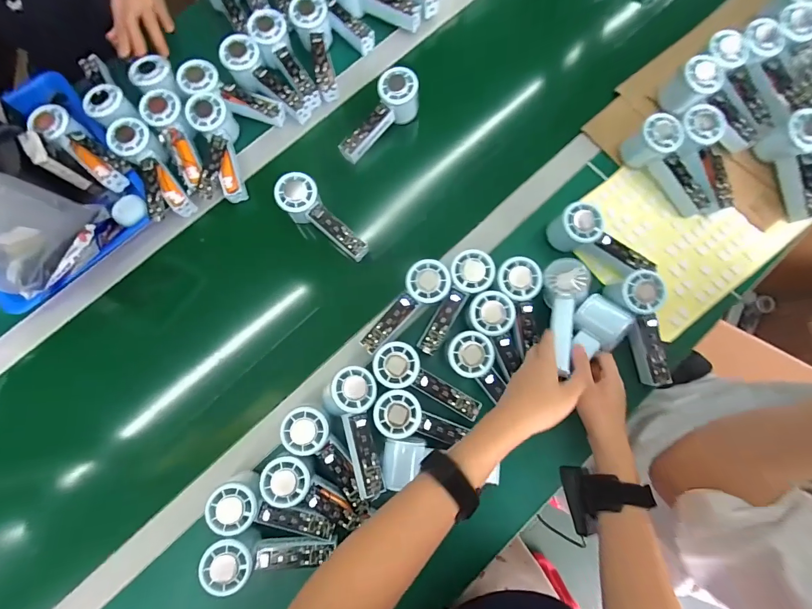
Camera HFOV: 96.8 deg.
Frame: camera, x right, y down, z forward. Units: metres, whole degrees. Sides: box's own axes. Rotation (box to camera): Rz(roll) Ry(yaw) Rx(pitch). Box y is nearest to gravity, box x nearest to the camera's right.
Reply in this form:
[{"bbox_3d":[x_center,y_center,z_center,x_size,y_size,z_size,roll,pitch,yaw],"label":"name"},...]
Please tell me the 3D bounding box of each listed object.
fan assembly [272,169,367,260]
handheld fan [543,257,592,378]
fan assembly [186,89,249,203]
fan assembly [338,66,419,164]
[{"bbox_3d":[-0.124,-0.120,0.523,0.055,0.049,0.152,-40,82,-7],"label":"fan assembly"},{"bbox_3d":[0.207,0.013,0.478,0.052,0.056,0.145,9,73,2],"label":"handheld fan"},{"bbox_3d":[-0.287,-0.235,0.554,0.060,0.056,0.157,-10,93,-2],"label":"fan assembly"},{"bbox_3d":[-0.047,-0.288,0.551,0.149,0.053,0.054,-43,82,-7],"label":"fan assembly"}]

